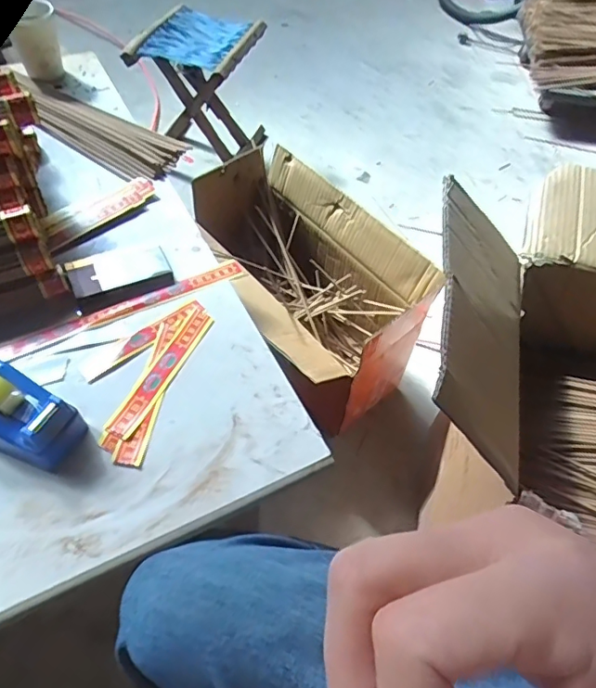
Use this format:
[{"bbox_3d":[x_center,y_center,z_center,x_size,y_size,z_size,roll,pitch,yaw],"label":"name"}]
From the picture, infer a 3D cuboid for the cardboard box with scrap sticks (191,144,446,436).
[{"bbox_3d":[-0.012,-0.088,0.923,0.252,0.276,0.429,-33,63,-25],"label":"cardboard box with scrap sticks"}]

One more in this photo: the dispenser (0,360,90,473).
[{"bbox_3d":[-0.232,0.057,0.429,0.107,0.056,0.058,23,57,11],"label":"dispenser"}]

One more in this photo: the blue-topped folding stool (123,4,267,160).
[{"bbox_3d":[-0.237,-0.620,1.306,0.244,0.295,0.278,15,54,7],"label":"blue-topped folding stool"}]

